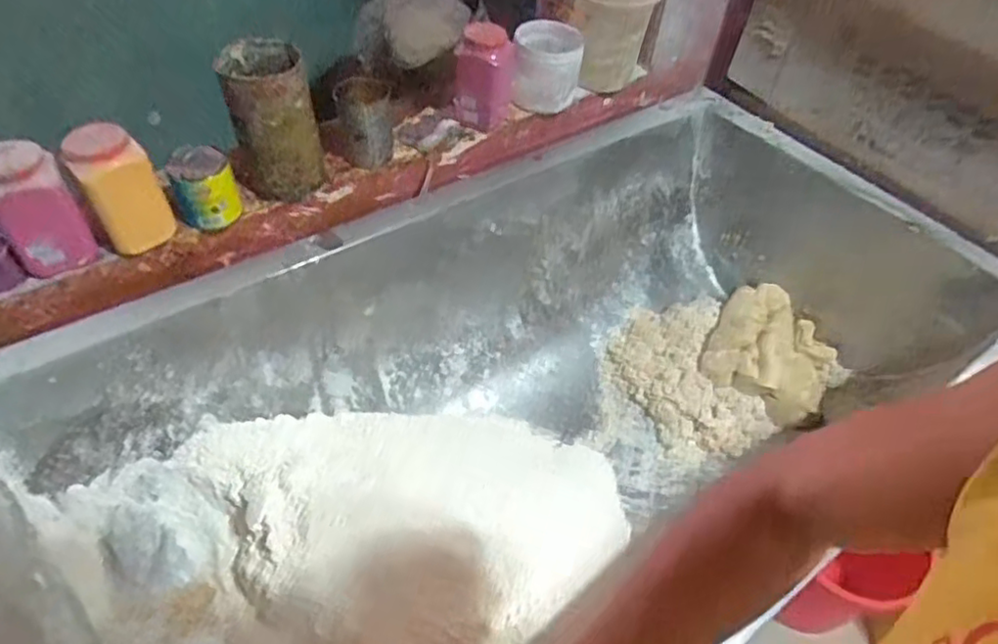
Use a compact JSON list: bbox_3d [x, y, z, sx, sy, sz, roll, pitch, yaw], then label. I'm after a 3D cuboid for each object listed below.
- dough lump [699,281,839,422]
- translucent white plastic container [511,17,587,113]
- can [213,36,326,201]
[{"bbox_3d":[0.491,0.046,1.142,0.215,0.084,0.246,31,54,22],"label":"dough lump"},{"bbox_3d":[0.076,-0.403,1.014,0.110,0.105,0.116,7,49,3],"label":"translucent white plastic container"},{"bbox_3d":[-0.295,-0.265,0.829,0.106,0.169,0.111,-16,51,-17],"label":"can"}]

